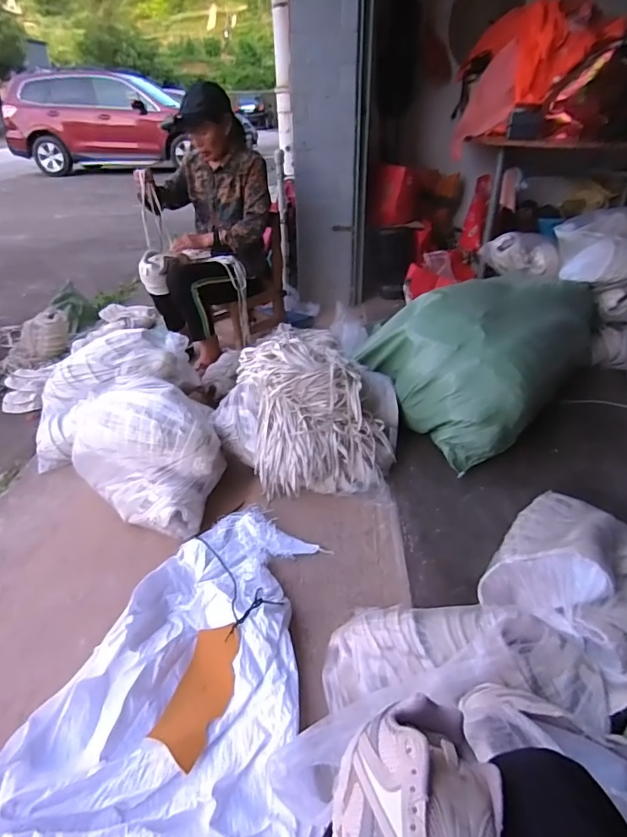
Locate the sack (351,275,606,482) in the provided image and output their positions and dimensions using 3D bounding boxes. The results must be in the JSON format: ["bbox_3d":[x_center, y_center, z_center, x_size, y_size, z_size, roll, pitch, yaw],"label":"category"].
[{"bbox_3d":[0.579,-0.282,1.650,0.556,0.348,0.950,25,41,33],"label":"sack"}]

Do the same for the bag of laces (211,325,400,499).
[{"bbox_3d":[-0.017,-0.028,1.352,0.496,0.293,0.422,5,34,9],"label":"bag of laces"}]

